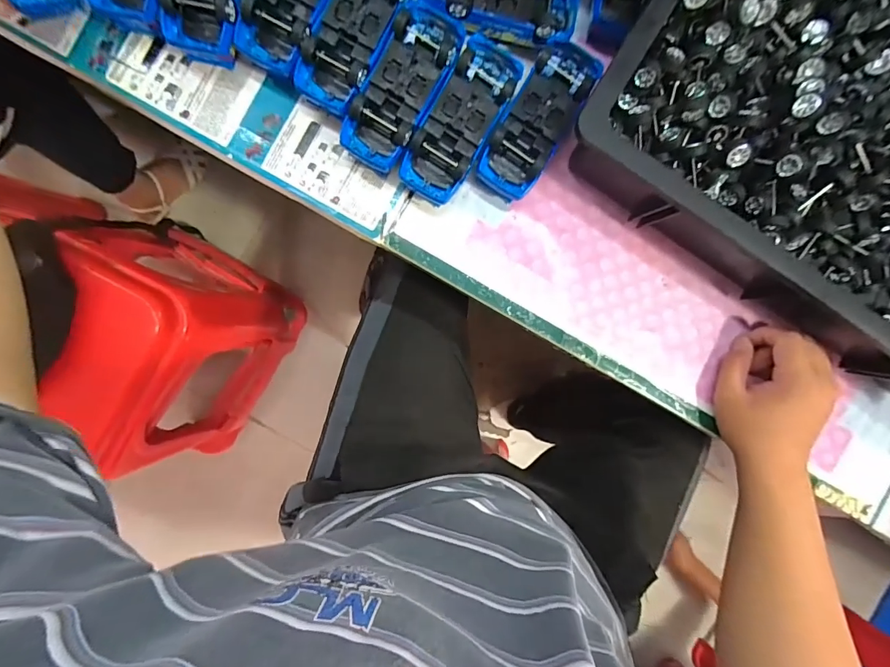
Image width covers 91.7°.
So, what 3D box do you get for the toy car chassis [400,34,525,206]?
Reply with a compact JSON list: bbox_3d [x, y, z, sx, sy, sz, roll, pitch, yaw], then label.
[{"bbox_3d":[0.015,-0.180,0.370,0.056,0.041,0.136,28,87,-5],"label":"toy car chassis"}]

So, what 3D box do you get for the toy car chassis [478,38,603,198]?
[{"bbox_3d":[0.082,-0.186,0.375,0.052,0.040,0.133,31,87,-5],"label":"toy car chassis"}]

